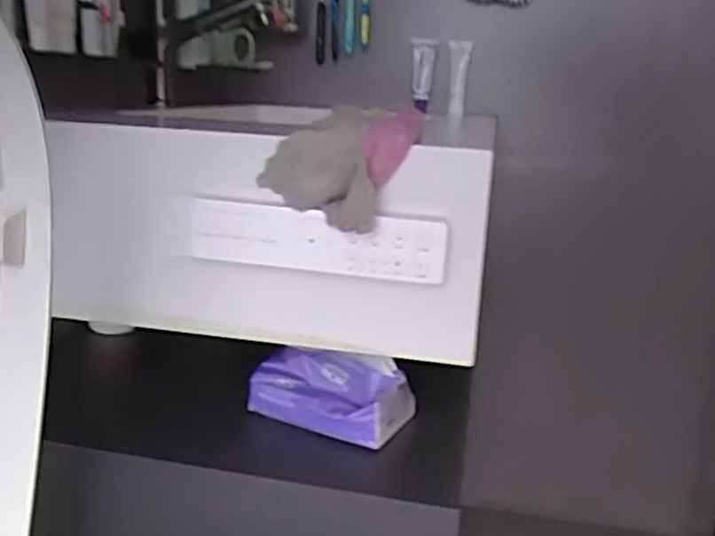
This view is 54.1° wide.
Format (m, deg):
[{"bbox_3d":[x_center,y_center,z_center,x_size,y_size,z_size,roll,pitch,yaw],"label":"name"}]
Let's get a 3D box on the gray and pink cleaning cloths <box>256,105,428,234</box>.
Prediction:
[{"bbox_3d":[-0.015,-0.082,0.559,0.109,0.082,0.072,13,17,30],"label":"gray and pink cleaning cloths"}]

